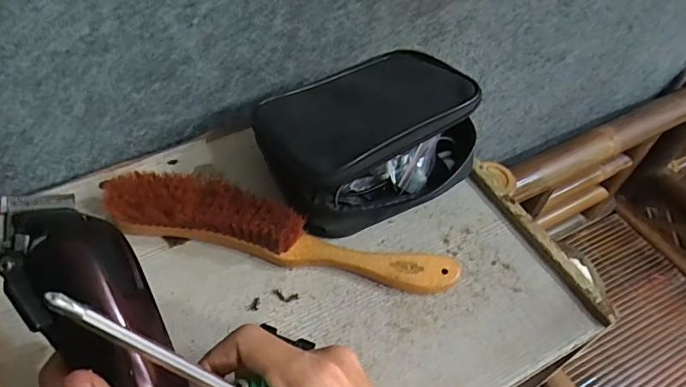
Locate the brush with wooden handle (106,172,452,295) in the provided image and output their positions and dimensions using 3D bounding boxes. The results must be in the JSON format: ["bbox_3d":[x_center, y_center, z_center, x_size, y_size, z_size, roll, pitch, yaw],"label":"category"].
[{"bbox_3d":[-0.046,0.028,0.359,0.260,0.042,0.043,10,52,8],"label":"brush with wooden handle"}]

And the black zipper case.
[{"bbox_3d":[0.021,-0.045,0.386,0.158,0.087,0.130,-25,56,-19],"label":"black zipper case"}]

